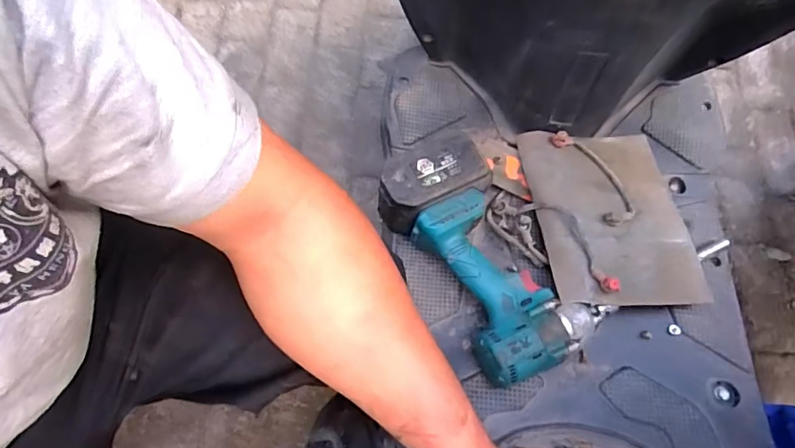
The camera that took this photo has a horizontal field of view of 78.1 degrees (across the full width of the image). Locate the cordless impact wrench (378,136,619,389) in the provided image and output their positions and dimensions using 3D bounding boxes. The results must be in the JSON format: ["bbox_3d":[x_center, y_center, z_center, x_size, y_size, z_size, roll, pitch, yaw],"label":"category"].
[{"bbox_3d":[0.086,0.036,0.517,0.127,0.070,0.250,-31,70,-15],"label":"cordless impact wrench"}]

